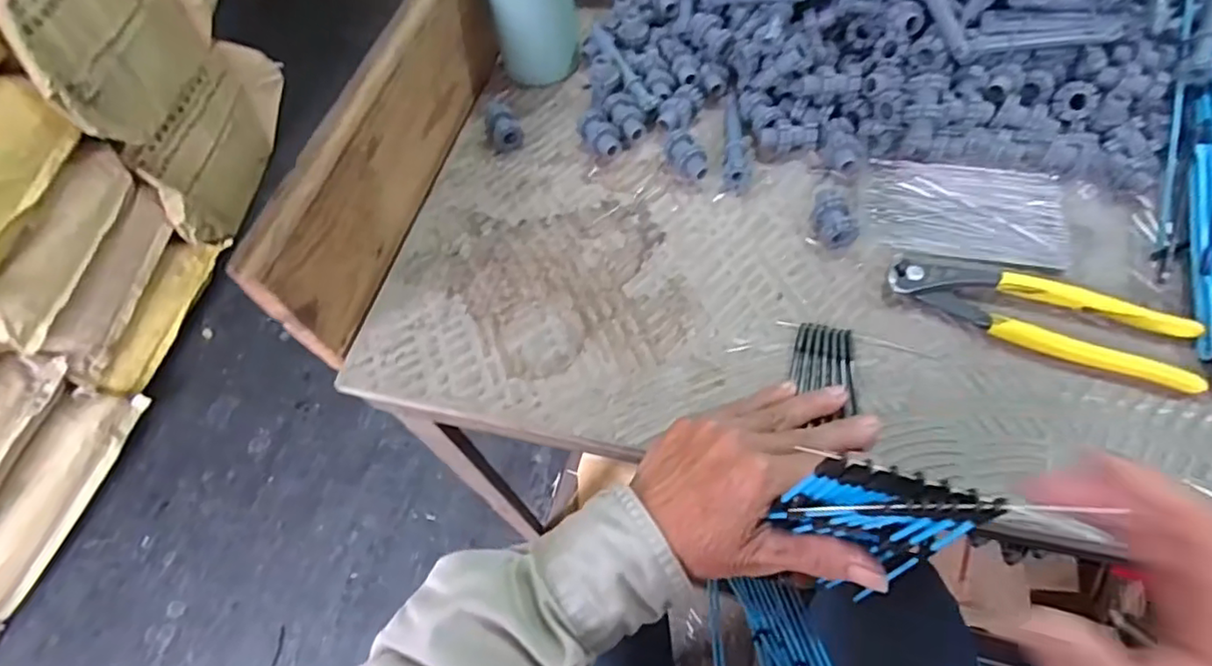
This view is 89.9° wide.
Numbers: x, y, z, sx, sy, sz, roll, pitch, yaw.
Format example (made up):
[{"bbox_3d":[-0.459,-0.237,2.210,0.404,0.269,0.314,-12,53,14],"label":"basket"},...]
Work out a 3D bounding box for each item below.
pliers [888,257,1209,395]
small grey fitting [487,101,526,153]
[{"bbox_3d":[0.255,-0.012,0.359,0.165,0.013,0.045,20,64,16],"label":"pliers"},{"bbox_3d":[-0.079,-0.162,0.472,0.027,0.024,0.035,-15,60,-3],"label":"small grey fitting"}]

